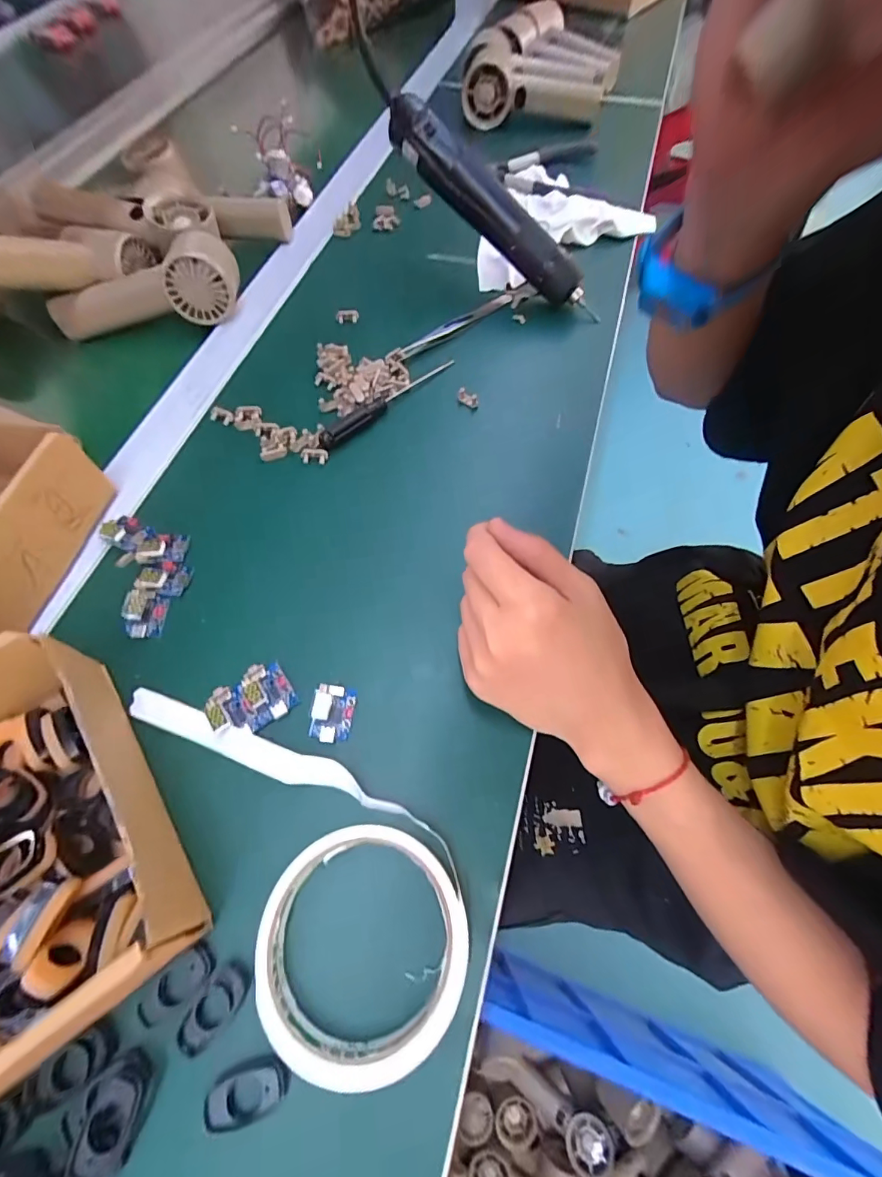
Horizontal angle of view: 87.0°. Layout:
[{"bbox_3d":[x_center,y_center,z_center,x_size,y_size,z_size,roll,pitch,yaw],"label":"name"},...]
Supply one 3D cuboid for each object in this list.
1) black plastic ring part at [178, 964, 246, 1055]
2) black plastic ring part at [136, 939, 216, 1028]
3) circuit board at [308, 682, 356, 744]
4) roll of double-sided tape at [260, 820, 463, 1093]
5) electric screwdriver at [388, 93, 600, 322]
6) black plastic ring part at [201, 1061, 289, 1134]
[{"bbox_3d":[-0.101,0.186,0.205,0.016,0.005,0.033,30,68,15],"label":"black plastic ring part"},{"bbox_3d":[-0.119,0.178,0.209,0.032,0.006,0.017,-37,68,-16],"label":"black plastic ring part"},{"bbox_3d":[-0.061,0.071,0.262,0.022,0.008,0.030,5,64,4],"label":"circuit board"},{"bbox_3d":[-0.035,0.160,0.209,0.091,0.013,0.094,0,63,1],"label":"roll of double-sided tape"},{"bbox_3d":[0.048,-0.318,0.392,0.217,0.043,0.038,42,69,-6],"label":"electric screwdriver"},{"bbox_3d":[-0.080,0.209,0.193,0.034,0.005,0.017,-15,64,-6],"label":"black plastic ring part"}]

